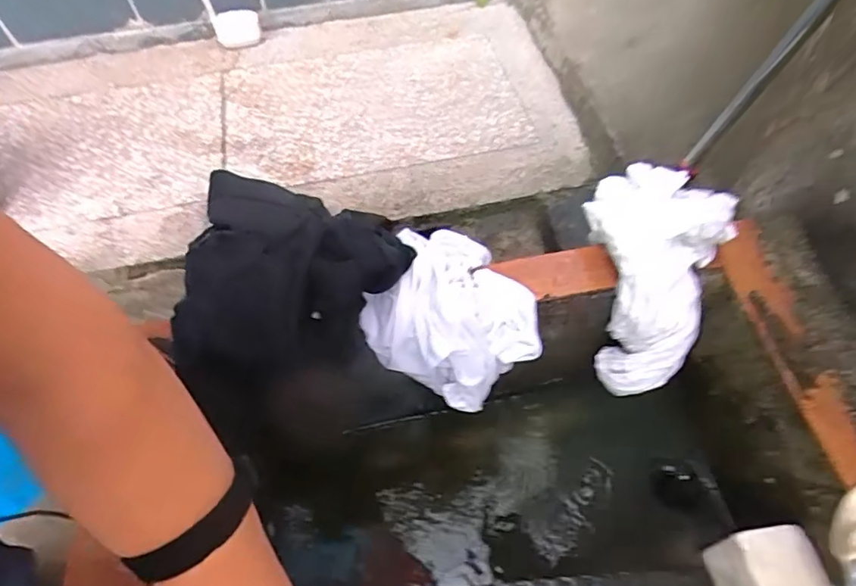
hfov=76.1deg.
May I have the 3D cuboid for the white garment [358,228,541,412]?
[{"bbox_3d":[0.027,0.028,0.549,0.158,0.143,0.131,-31,61,-18],"label":"white garment"}]

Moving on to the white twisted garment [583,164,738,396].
[{"bbox_3d":[0.234,-0.011,0.571,0.129,0.092,0.240,5,94,4],"label":"white twisted garment"}]

